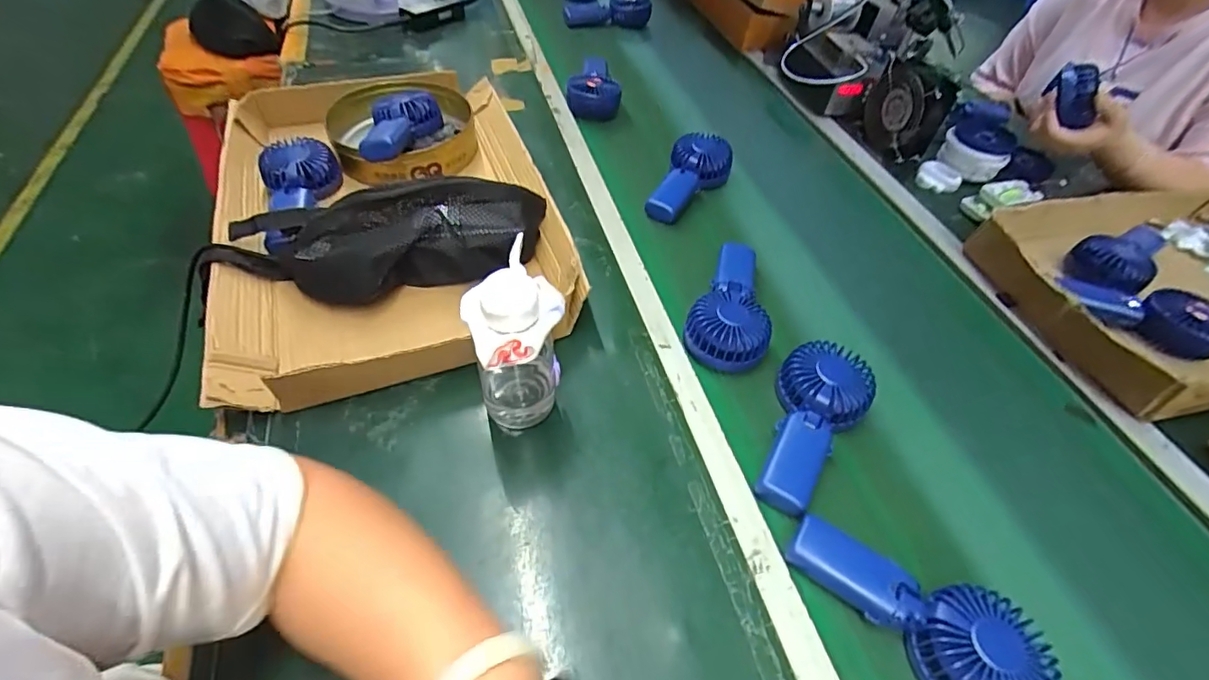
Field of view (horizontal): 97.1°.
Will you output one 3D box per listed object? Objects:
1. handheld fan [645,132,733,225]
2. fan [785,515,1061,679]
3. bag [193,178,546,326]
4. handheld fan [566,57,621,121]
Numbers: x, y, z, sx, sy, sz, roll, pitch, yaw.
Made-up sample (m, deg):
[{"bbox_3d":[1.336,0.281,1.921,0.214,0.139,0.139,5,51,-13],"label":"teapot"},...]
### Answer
[{"bbox_3d":[0.121,-0.240,0.760,0.080,0.040,0.188,32,55,19],"label":"handheld fan"},{"bbox_3d":[0.233,0.207,0.394,0.163,0.041,0.092,27,53,16],"label":"fan"},{"bbox_3d":[-0.241,-0.105,0.564,0.362,0.103,0.104,-7,51,-11],"label":"bag"},{"bbox_3d":[-0.019,-0.427,0.901,0.085,0.044,0.140,1,50,-5],"label":"handheld fan"}]

